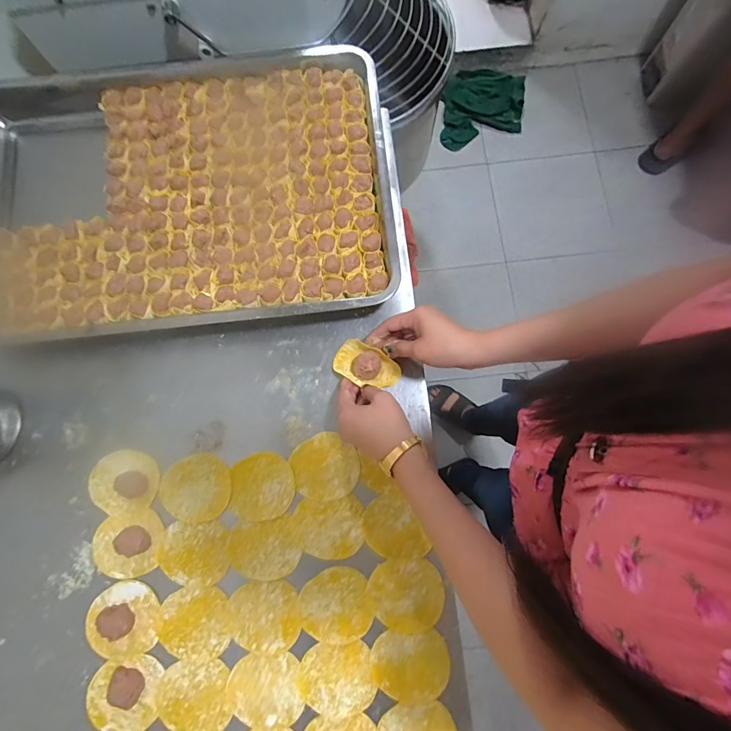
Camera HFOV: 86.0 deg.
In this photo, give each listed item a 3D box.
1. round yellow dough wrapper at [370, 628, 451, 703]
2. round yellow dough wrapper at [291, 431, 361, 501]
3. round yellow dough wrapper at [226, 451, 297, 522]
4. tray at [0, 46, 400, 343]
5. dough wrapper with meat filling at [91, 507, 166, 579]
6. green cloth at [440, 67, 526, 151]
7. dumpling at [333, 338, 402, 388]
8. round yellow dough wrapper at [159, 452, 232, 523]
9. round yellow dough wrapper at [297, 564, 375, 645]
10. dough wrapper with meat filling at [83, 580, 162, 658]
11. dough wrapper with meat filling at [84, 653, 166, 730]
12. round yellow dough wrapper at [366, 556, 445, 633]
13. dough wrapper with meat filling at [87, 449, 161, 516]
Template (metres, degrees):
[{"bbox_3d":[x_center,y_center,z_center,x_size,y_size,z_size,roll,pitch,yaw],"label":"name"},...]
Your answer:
[{"bbox_3d":[0.051,0.338,0.442,0.086,0.006,0.070,-3,77,0],"label":"round yellow dough wrapper"},{"bbox_3d":[-0.049,0.124,0.486,0.080,0.004,0.078,0,77,1],"label":"round yellow dough wrapper"},{"bbox_3d":[-0.127,0.148,0.482,0.079,0.004,0.078,0,77,1],"label":"round yellow dough wrapper"},{"bbox_3d":[-0.287,-0.235,0.546,0.636,0.056,0.400,-5,77,0],"label":"tray"},{"bbox_3d":[-0.285,0.216,0.467,0.086,0.011,0.071,-12,77,-2],"label":"dough wrapper with meat filling"},{"bbox_3d":[0.449,-0.986,1.504,0.306,0.030,0.306,1,91,-2],"label":"green cloth"},{"bbox_3d":[0.001,0.001,0.495,0.084,0.032,0.045,30,79,7],"label":"dumpling"},{"bbox_3d":[-0.211,0.151,0.488,0.090,0.005,0.077,-7,77,-1],"label":"round yellow dough wrapper"},{"bbox_3d":[-0.036,0.279,0.457,0.080,0.008,0.077,0,77,0],"label":"round yellow dough wrapper"},{"bbox_3d":[-0.282,0.293,0.449,0.079,0.020,0.075,0,77,1],"label":"dough wrapper with meat filling"},{"bbox_3d":[-0.270,0.372,0.439,0.084,0.013,0.075,-14,77,-2],"label":"dough wrapper with meat filling"},{"bbox_3d":[0.047,0.266,0.455,0.086,0.010,0.075,-10,75,2],"label":"round yellow dough wrapper"},{"bbox_3d":[-0.303,0.145,0.492,0.087,0.005,0.075,16,78,5],"label":"dough wrapper with meat filling"}]

